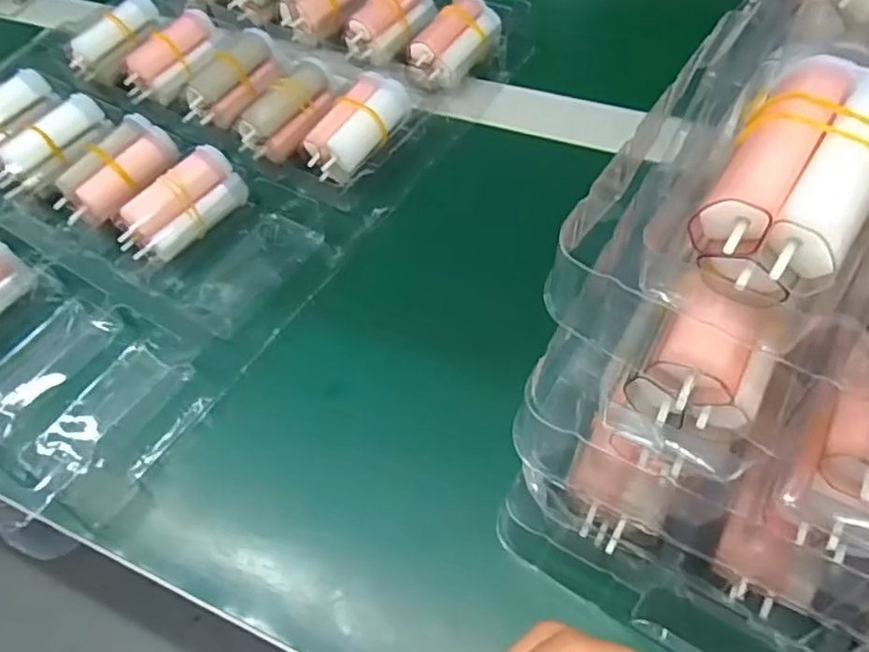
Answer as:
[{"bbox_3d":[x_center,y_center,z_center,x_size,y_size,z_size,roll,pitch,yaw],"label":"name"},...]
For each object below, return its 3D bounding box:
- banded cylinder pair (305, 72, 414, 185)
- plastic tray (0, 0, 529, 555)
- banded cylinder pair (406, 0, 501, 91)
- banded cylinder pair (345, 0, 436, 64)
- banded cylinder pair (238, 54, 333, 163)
[{"bbox_3d":[-0.042,-0.112,0.356,0.032,0.019,0.067,34,77,16],"label":"banded cylinder pair"},{"bbox_3d":[-0.161,-0.111,0.372,0.281,0.050,0.386,30,63,15],"label":"plastic tray"},{"bbox_3d":[0.014,-0.173,0.398,0.033,0.029,0.065,30,64,23],"label":"banded cylinder pair"},{"bbox_3d":[-0.027,-0.200,0.416,0.033,0.024,0.067,36,77,17],"label":"banded cylinder pair"},{"bbox_3d":[-0.084,-0.126,0.368,0.023,0.025,0.067,35,79,17],"label":"banded cylinder pair"}]

